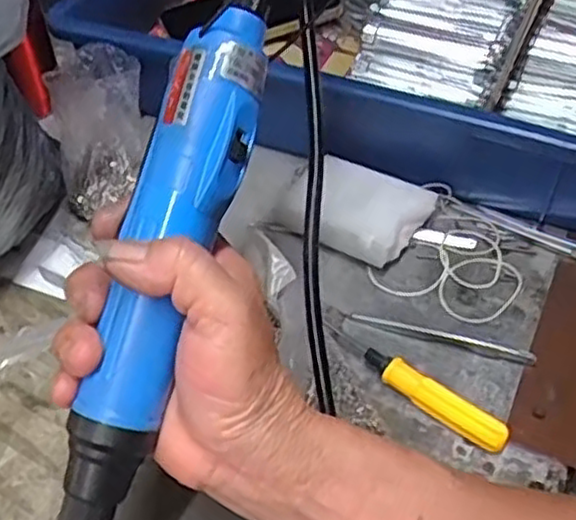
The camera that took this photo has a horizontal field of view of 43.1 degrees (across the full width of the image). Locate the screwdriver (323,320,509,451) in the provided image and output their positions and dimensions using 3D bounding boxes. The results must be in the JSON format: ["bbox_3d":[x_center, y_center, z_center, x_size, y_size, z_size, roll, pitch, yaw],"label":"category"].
[{"bbox_3d":[0.063,0.062,0.386,0.116,0.016,0.015,36,57,27],"label":"screwdriver"}]

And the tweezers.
[{"bbox_3d":[0.087,0.043,0.411,0.102,0.006,0.008,15,49,12],"label":"tweezers"}]

